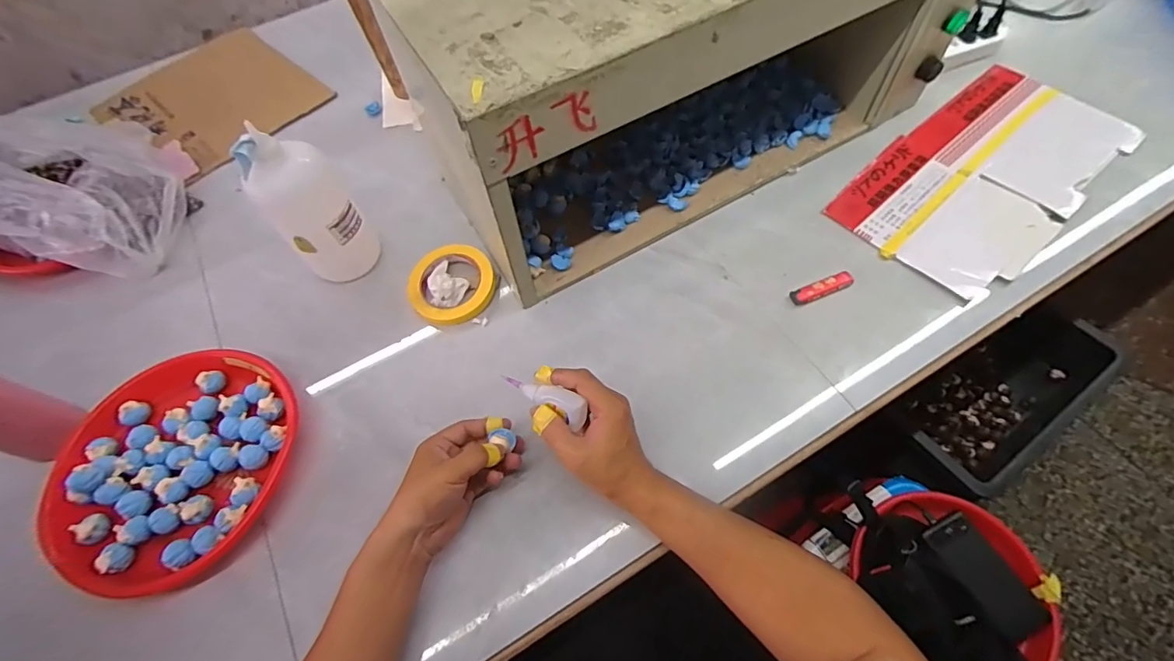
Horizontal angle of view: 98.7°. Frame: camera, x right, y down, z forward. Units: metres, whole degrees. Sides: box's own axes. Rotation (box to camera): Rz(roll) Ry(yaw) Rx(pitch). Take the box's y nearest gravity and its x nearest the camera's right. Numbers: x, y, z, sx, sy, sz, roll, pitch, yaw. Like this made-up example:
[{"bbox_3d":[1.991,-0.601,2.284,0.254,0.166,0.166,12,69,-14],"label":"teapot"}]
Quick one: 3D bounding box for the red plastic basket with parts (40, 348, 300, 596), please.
[{"bbox_3d":[-0.442,0.143,0.554,0.241,0.051,0.247,-2,61,3],"label":"red plastic basket with parts"}]

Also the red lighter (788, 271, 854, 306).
[{"bbox_3d":[0.291,-0.052,0.620,0.081,0.014,0.019,-20,62,-7],"label":"red lighter"}]

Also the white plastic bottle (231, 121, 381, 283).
[{"bbox_3d":[-0.332,-0.145,0.614,0.093,0.206,0.080,-35,64,-14],"label":"white plastic bottle"}]

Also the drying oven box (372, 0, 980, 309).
[{"bbox_3d":[0.120,-0.348,0.637,0.637,0.281,0.286,-28,63,-11],"label":"drying oven box"}]

